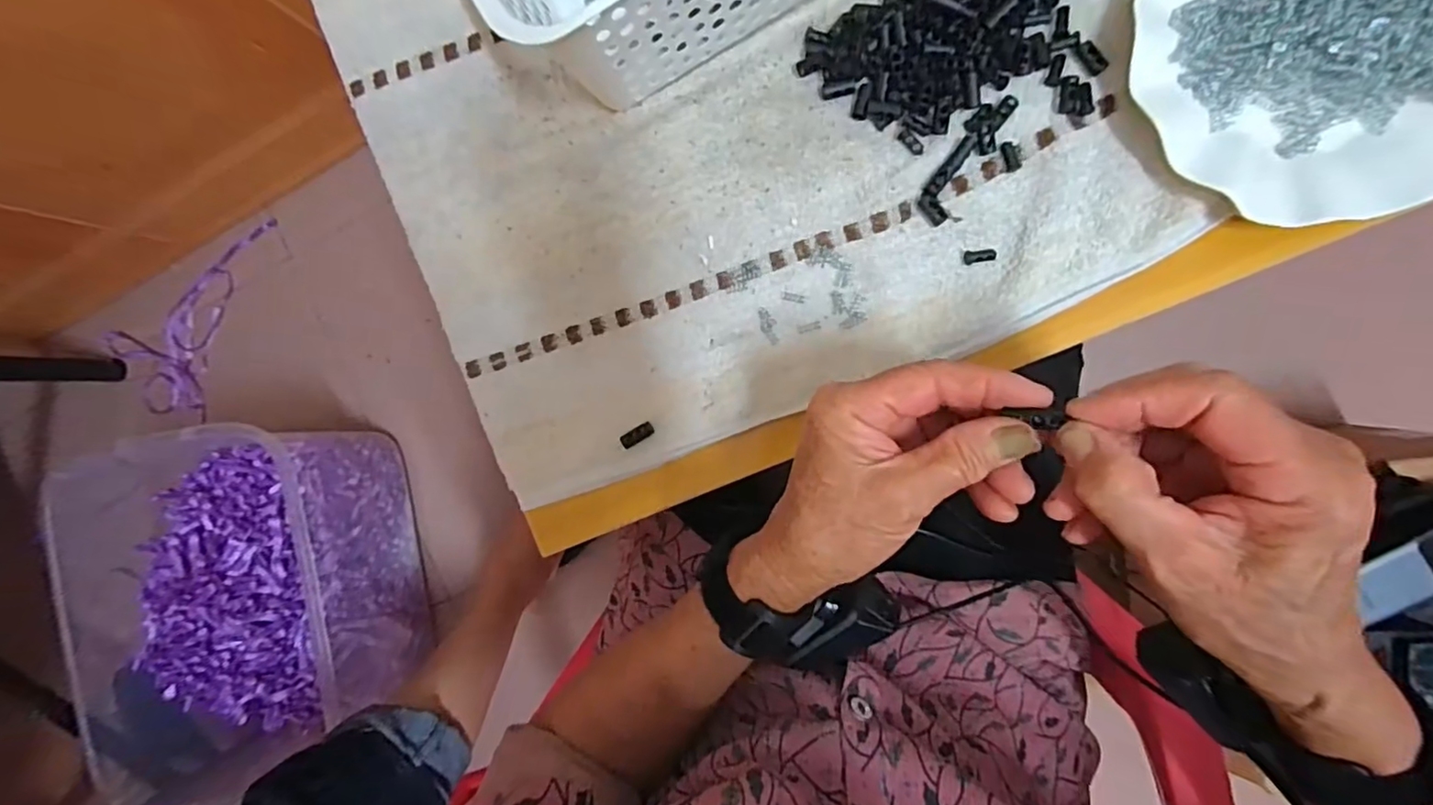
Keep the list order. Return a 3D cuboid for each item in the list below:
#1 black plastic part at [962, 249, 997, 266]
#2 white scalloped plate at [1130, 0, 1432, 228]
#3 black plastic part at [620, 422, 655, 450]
[{"bbox_3d":[0.151,-0.084,0.349,0.018,0.005,0.007,-11,91,8],"label":"black plastic part"},{"bbox_3d":[0.317,-0.189,0.316,0.182,0.026,0.180,0,93,8],"label":"white scalloped plate"},{"bbox_3d":[-0.050,0.020,0.383,0.022,0.005,0.008,-32,88,8],"label":"black plastic part"}]

